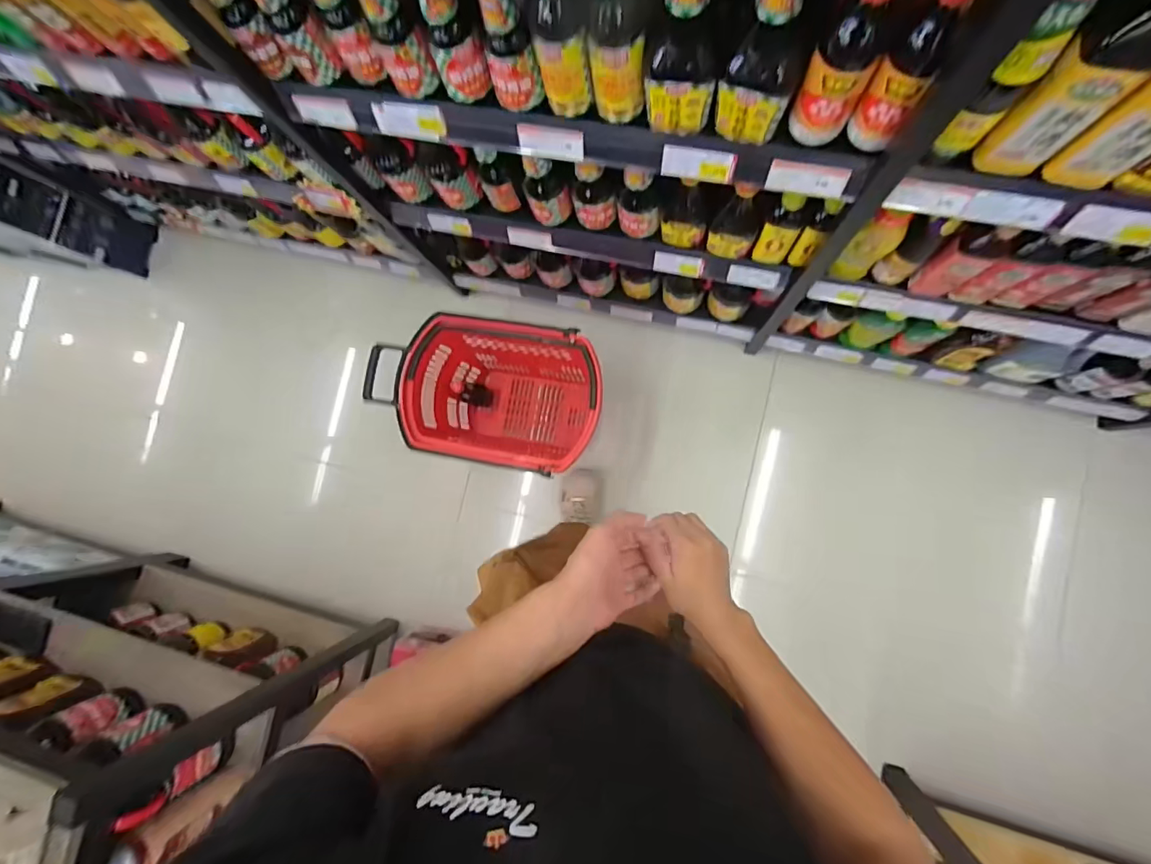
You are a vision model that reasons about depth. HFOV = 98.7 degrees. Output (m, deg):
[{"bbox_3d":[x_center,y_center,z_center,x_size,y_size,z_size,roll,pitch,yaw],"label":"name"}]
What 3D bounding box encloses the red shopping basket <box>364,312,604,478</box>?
[{"bbox_3d":[-0.204,-0.078,1.277,0.552,0.319,0.315,8,87,9],"label":"red shopping basket"}]

